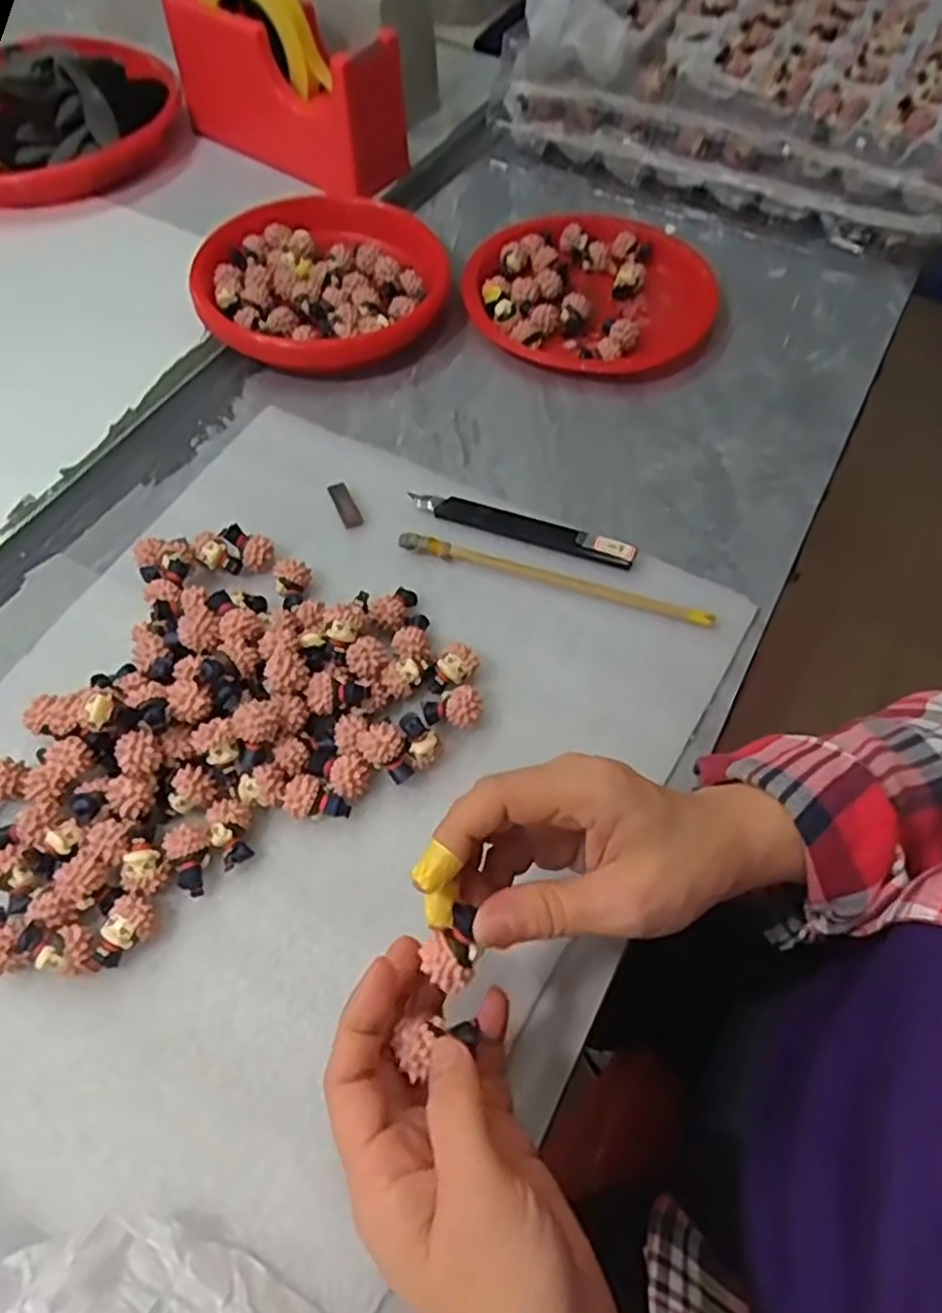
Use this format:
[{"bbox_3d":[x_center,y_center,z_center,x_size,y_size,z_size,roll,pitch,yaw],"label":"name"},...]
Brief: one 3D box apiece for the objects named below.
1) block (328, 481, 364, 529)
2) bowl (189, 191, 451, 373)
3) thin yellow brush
[{"bbox_3d":[-0.076,-0.092,0.460,0.011,0.006,0.035,-20,58,-13],"label":"block"},{"bbox_3d":[-0.104,-0.279,0.559,0.170,0.041,0.181,0,56,0],"label":"bowl"},{"bbox_3d":[0.047,-0.045,0.427,0.180,0.008,0.012,16,57,10],"label":"thin yellow brush"}]

